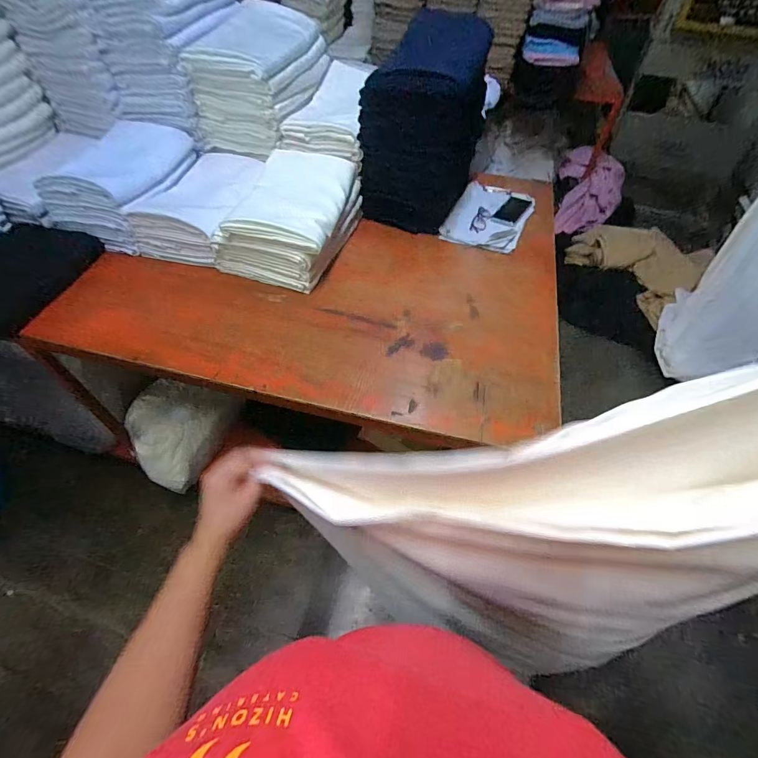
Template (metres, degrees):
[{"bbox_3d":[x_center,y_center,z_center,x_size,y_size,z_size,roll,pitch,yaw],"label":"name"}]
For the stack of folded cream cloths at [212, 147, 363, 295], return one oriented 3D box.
[{"bbox_3d":[-0.238,-0.449,1.049,0.297,0.153,0.423,13,53,9],"label":"stack of folded cream cloths"}]

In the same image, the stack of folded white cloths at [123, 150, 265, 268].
[{"bbox_3d":[-0.495,-0.506,1.108,0.262,0.132,0.378,14,54,10],"label":"stack of folded white cloths"}]

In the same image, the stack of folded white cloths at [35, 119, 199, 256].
[{"bbox_3d":[-0.761,-0.597,1.139,0.308,0.172,0.419,15,54,11],"label":"stack of folded white cloths"}]

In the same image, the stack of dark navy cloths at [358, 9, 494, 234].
[{"bbox_3d":[0.139,-0.736,1.107,0.274,0.418,0.382,17,54,12],"label":"stack of dark navy cloths"}]

